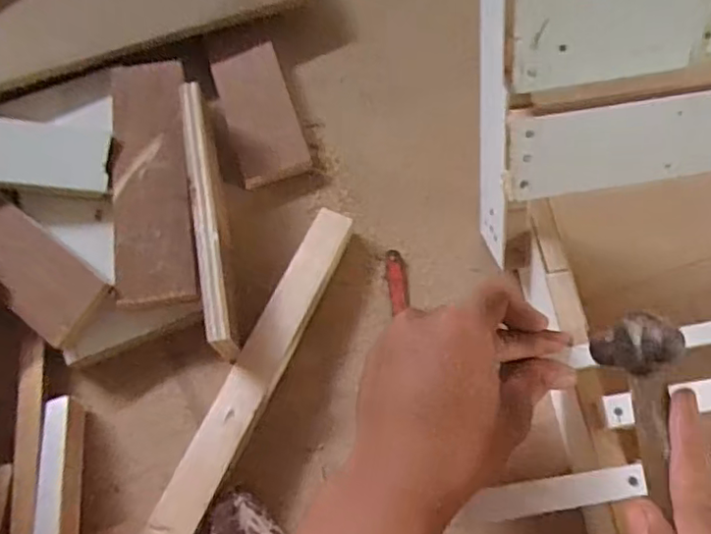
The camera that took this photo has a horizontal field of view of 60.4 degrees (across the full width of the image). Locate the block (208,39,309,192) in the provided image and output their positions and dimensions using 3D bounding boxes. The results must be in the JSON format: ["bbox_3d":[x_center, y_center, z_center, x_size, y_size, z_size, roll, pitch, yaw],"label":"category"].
[{"bbox_3d":[-0.073,-0.118,0.469,0.051,0.011,0.117,-17,68,-6],"label":"block"}]

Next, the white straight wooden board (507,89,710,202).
[{"bbox_3d":[0.253,-0.086,0.354,0.334,0.050,0.008,-9,27,-3],"label":"white straight wooden board"}]

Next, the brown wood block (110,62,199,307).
[{"bbox_3d":[-0.143,-0.065,0.431,0.049,0.015,0.187,-8,67,-3],"label":"brown wood block"}]

